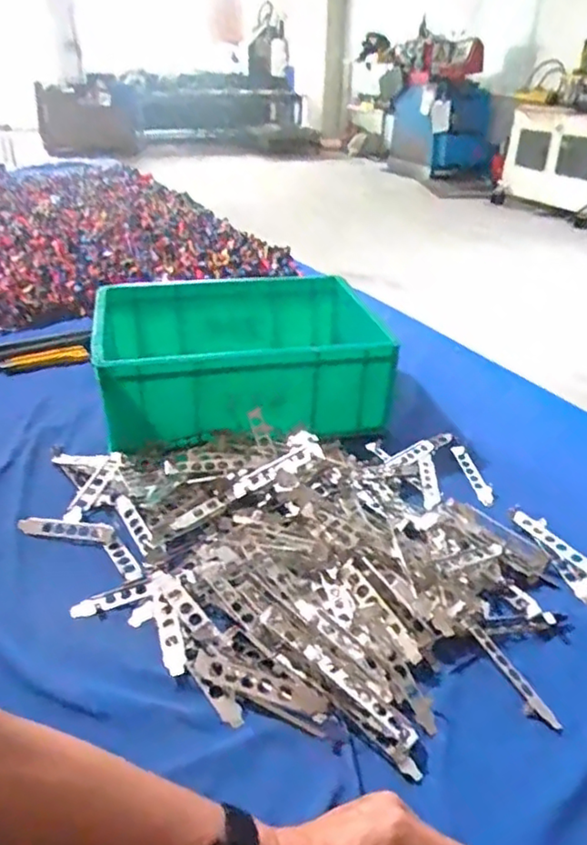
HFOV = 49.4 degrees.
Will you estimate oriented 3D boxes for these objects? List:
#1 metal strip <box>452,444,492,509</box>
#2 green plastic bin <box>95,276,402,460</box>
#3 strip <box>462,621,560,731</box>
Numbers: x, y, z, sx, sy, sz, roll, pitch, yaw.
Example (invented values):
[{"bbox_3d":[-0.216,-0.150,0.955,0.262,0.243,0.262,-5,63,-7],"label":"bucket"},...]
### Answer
[{"bbox_3d":[0.235,0.067,0.837,0.025,0.008,0.125,-2,32,-11],"label":"metal strip"},{"bbox_3d":[-0.084,-0.096,0.984,0.408,0.150,0.347,-2,32,-11],"label":"green plastic bin"},{"bbox_3d":[0.189,0.220,0.563,0.019,0.005,0.115,-23,44,-13],"label":"strip"}]

